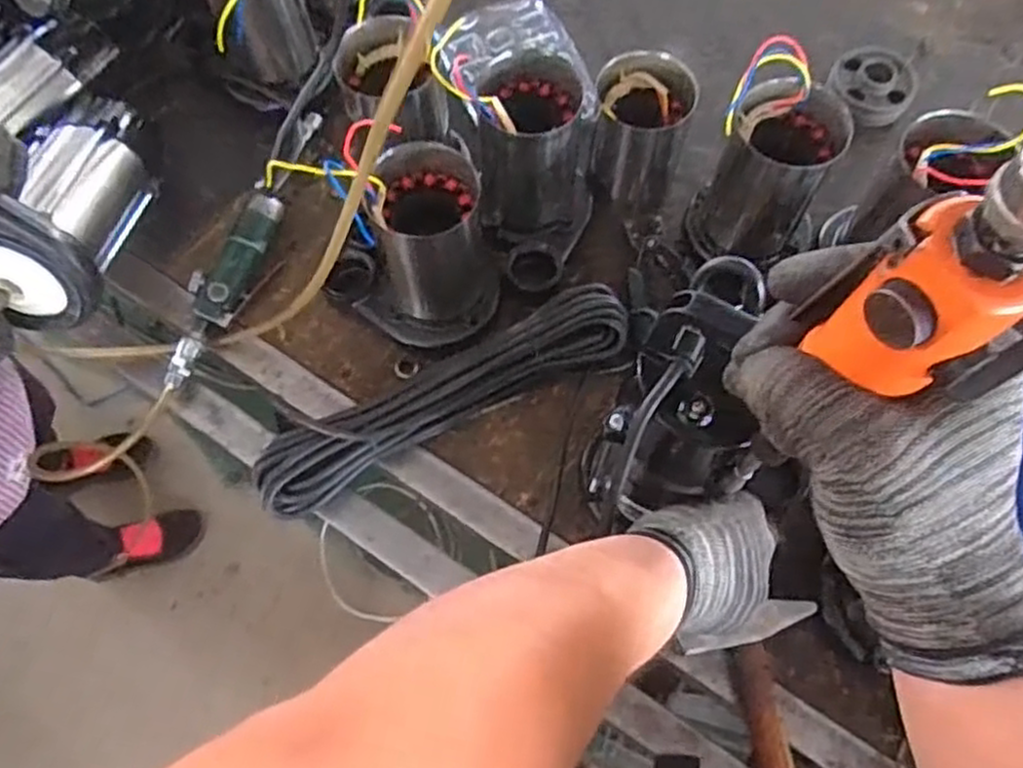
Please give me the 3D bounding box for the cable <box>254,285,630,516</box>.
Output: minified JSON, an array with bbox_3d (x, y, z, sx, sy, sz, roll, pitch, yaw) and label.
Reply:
[{"bbox_3d":[-0.056,0.009,0.669,0.364,0.041,0.078,-27,70,-9],"label":"cable"}]

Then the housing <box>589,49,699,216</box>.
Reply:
[{"bbox_3d":[0.127,-0.250,0.726,0.091,0.138,0.087,0,68,1],"label":"housing"}]

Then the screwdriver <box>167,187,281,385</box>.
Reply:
[{"bbox_3d":[-0.286,-0.096,0.720,0.047,0.035,0.210,21,70,9],"label":"screwdriver"}]

